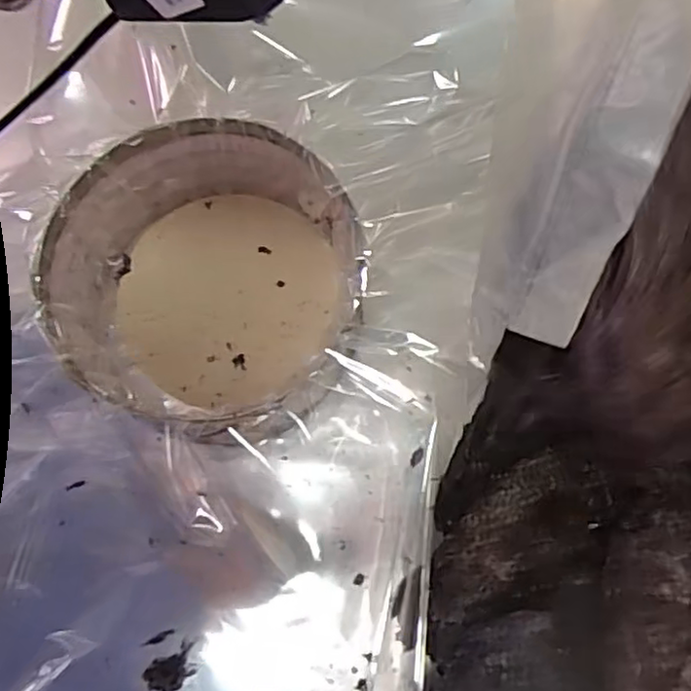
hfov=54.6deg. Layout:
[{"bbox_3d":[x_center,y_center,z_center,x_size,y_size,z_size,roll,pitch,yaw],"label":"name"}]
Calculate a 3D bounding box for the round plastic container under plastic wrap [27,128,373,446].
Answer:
[{"bbox_3d":[-0.085,-0.045,0.435,0.170,0.088,0.176,0,75,0],"label":"round plastic container under plastic wrap"}]

